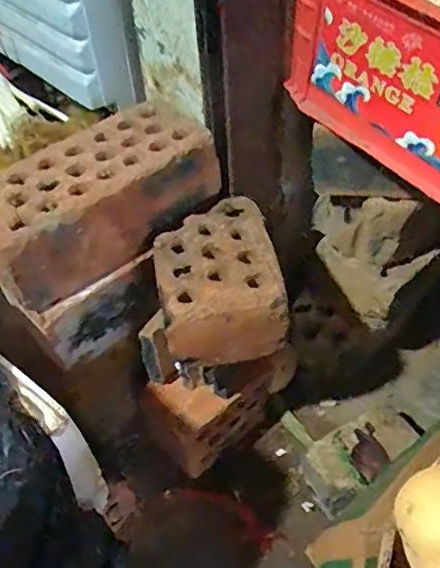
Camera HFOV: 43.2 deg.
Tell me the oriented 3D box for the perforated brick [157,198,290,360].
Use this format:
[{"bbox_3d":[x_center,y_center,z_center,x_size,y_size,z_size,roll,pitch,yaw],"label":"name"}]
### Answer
[{"bbox_3d":[-0.003,-0.002,0.525,0.105,0.075,0.127,-10,47,-5],"label":"perforated brick"}]

